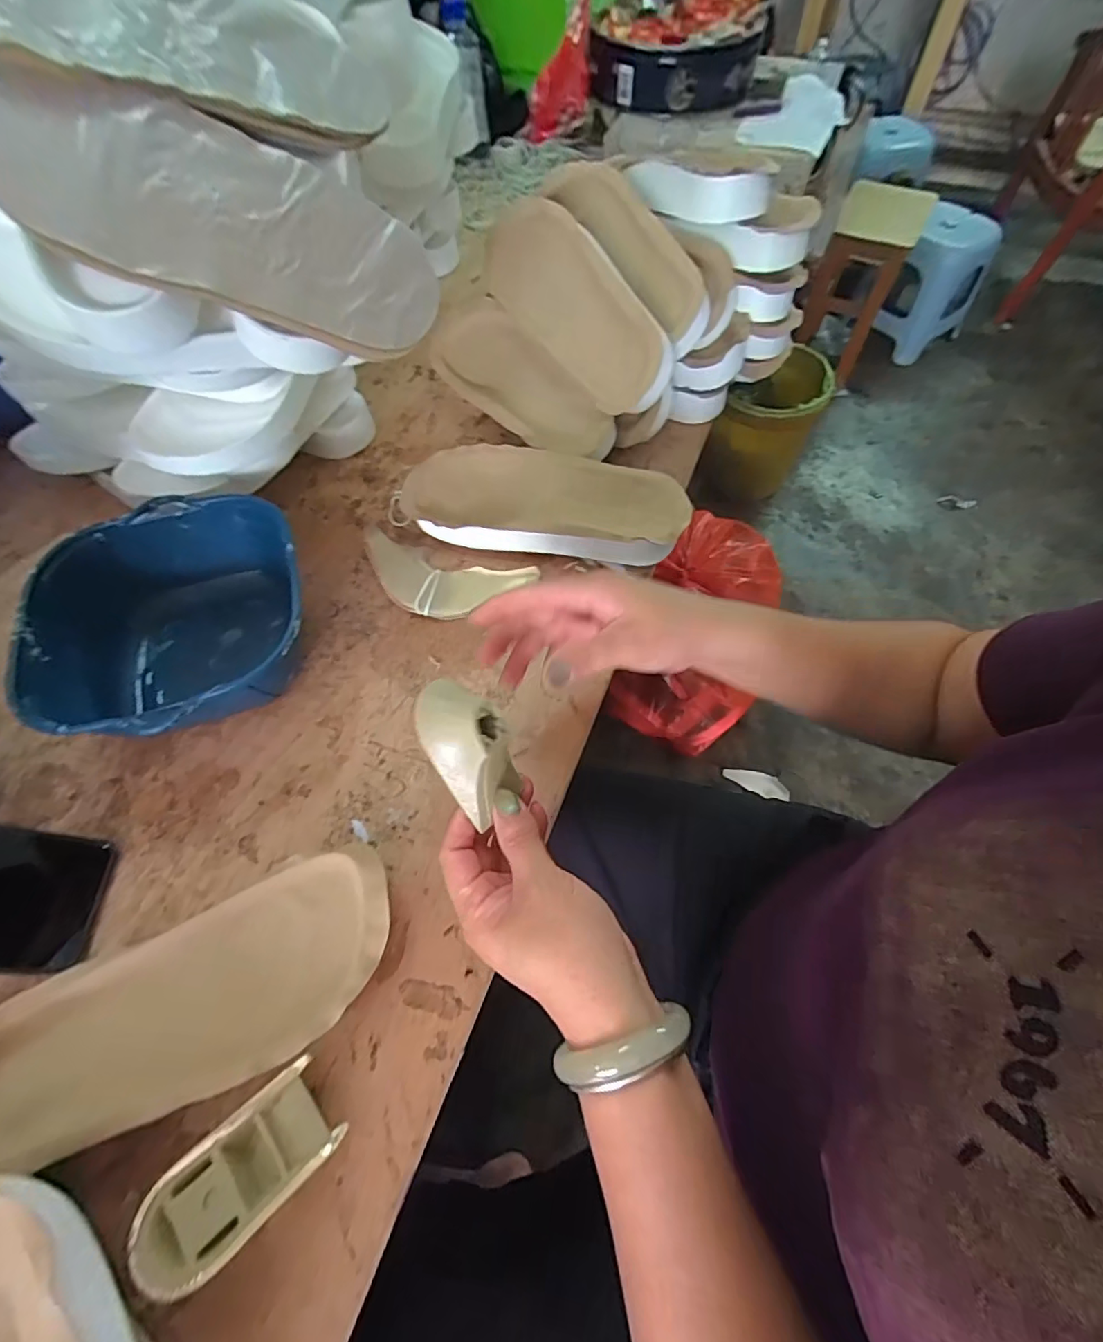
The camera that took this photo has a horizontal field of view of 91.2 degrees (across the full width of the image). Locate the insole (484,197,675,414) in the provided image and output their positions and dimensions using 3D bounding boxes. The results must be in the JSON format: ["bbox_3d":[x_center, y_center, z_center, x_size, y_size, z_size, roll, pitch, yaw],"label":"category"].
[{"bbox_3d":[0.027,-0.332,0.496,0.224,0.091,0.035,49,30,11],"label":"insole"}]

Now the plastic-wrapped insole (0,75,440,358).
[{"bbox_3d":[-0.198,-0.270,0.321,0.250,0.021,0.108,11,81,-13],"label":"plastic-wrapped insole"}]

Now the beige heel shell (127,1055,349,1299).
[{"bbox_3d":[-0.155,0.253,0.274,0.088,0.037,0.047,-39,68,-18],"label":"beige heel shell"}]

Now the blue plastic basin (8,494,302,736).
[{"bbox_3d":[-0.276,-0.031,0.411,0.185,0.076,0.200,-18,63,-9],"label":"blue plastic basin"}]

